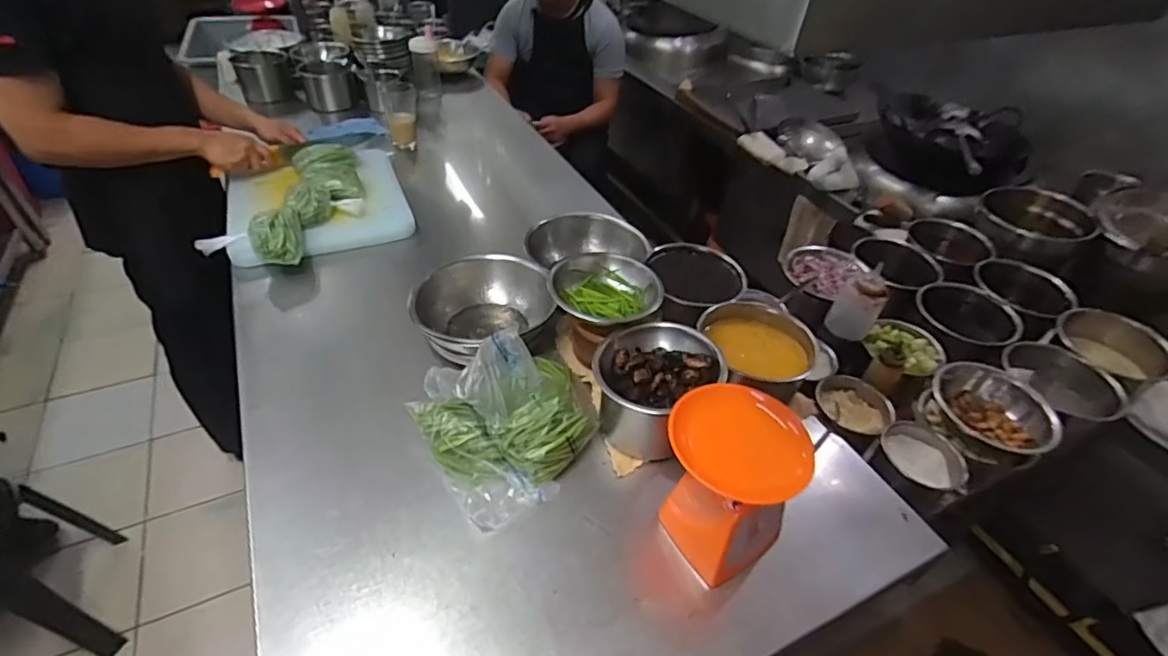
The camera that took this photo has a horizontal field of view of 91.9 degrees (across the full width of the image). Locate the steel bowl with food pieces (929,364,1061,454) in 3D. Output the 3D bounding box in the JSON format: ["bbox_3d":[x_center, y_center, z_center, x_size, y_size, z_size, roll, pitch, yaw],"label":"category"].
[{"bbox_3d":[0.630,0.131,0.881,0.169,0.073,0.137,29,47,25],"label":"steel bowl with food pieces"}]

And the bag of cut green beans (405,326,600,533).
[{"bbox_3d":[-0.098,0.101,0.774,0.234,0.133,0.234,-24,49,-28],"label":"bag of cut green beans"}]

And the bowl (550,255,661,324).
[{"bbox_3d":[0.031,-0.061,0.877,0.168,0.056,0.130,-11,44,-17],"label":"bowl"}]

